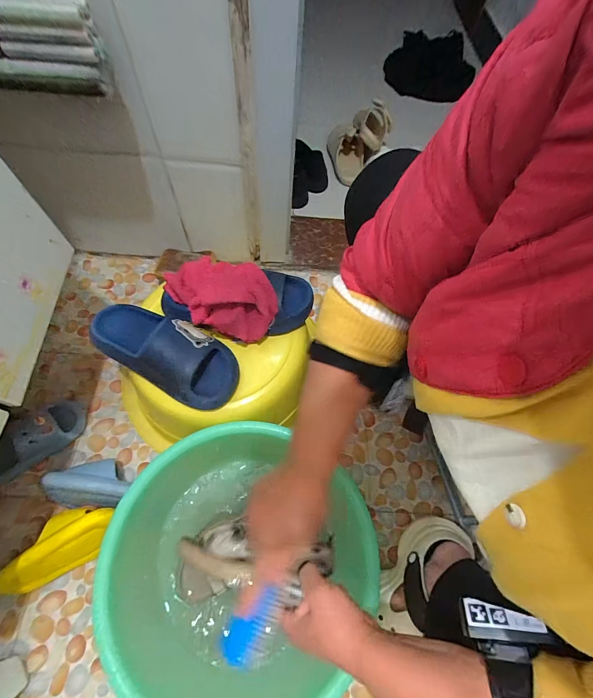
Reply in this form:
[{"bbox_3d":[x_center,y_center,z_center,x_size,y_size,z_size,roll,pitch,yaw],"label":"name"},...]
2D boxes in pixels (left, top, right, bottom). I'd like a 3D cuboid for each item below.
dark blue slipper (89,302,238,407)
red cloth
[{"bbox_3d":[-0.218,-0.007,0.534,0.262,0.078,0.119,29,65,9],"label":"dark blue slipper"},{"bbox_3d":[-0.138,-0.102,0.562,0.212,0.093,0.118,27,65,8],"label":"red cloth"}]

